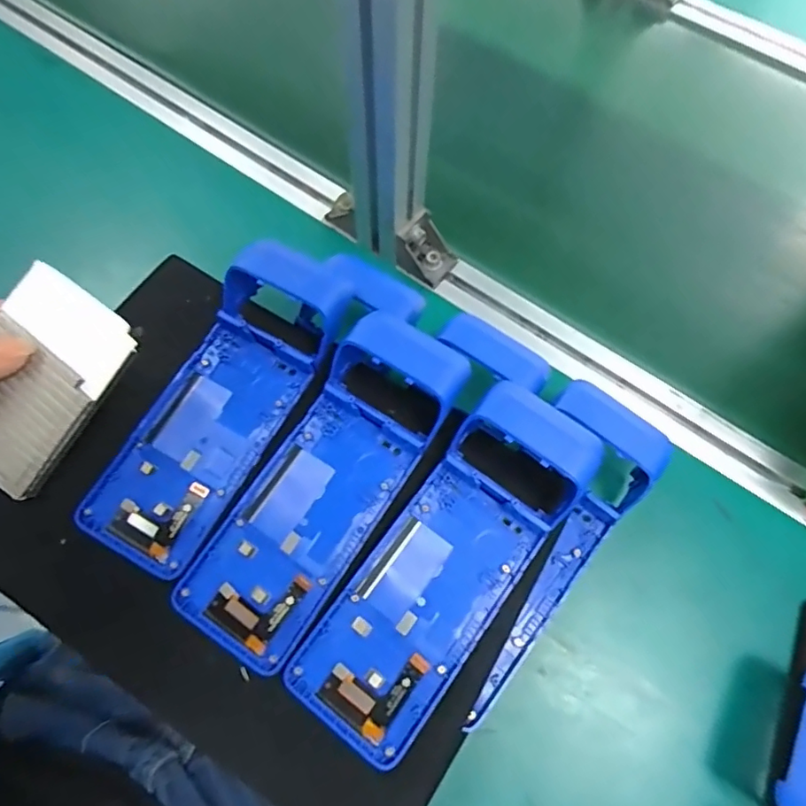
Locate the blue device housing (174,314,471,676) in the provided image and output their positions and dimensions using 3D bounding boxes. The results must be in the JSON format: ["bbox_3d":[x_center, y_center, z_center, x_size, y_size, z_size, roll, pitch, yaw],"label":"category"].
[{"bbox_3d":[-0.046,0.044,0.346,0.084,0.045,0.233,31,71,12],"label":"blue device housing"}]

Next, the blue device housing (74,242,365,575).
[{"bbox_3d":[-0.120,-0.005,0.361,0.082,0.056,0.217,28,70,11],"label":"blue device housing"}]

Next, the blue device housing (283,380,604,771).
[{"bbox_3d":[0.029,0.090,0.329,0.082,0.043,0.226,36,72,13],"label":"blue device housing"}]

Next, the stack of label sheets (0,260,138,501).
[{"bbox_3d":[-0.221,-0.013,0.334,0.082,0.012,0.117,36,86,7],"label":"stack of label sheets"}]

